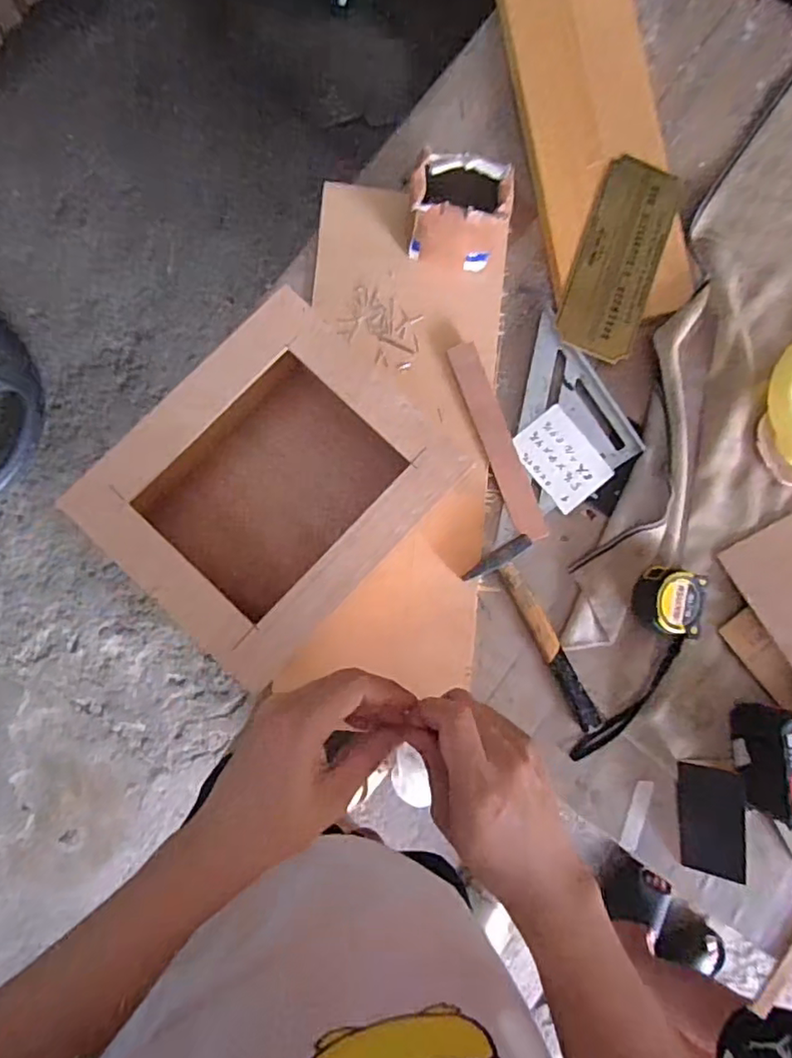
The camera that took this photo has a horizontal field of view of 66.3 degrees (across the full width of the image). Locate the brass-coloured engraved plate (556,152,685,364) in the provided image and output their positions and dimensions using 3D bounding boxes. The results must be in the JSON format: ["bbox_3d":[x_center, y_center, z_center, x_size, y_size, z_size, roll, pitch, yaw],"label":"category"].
[{"bbox_3d":[0.239,-0.287,0.645,0.086,0.008,0.217,22,84,-6],"label":"brass-coloured engraved plate"}]

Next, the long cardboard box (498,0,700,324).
[{"bbox_3d":[0.215,-0.431,0.661,0.156,0.029,0.419,-8,86,-7],"label":"long cardboard box"}]

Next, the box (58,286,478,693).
[{"bbox_3d":[-0.106,-0.031,0.534,0.205,0.125,0.243,43,82,-1],"label":"box"}]

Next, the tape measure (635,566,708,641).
[{"bbox_3d":[0.275,0.074,0.614,0.067,0.036,0.067,11,84,-6],"label":"tape measure"}]

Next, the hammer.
[{"bbox_3d":[0.152,0.109,0.606,0.066,0.027,0.200,-33,89,-8],"label":"hammer"}]

